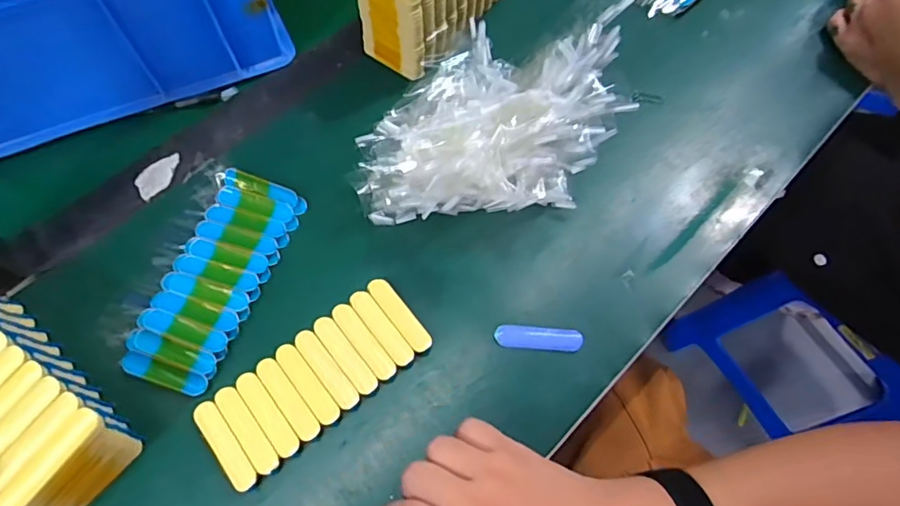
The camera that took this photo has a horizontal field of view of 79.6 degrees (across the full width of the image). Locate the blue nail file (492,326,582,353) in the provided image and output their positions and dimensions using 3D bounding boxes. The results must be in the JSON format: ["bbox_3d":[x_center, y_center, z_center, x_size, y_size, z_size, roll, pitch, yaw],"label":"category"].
[{"bbox_3d":[0.063,0.060,0.383,0.061,0.004,0.016,5,64,2],"label":"blue nail file"}]

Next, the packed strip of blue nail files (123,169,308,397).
[{"bbox_3d":[-0.171,0.015,0.392,0.070,0.010,0.161,19,66,8],"label":"packed strip of blue nail files"}]

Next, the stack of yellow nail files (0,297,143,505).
[{"bbox_3d":[-0.271,0.088,0.329,0.156,0.058,0.066,35,69,15],"label":"stack of yellow nail files"}]

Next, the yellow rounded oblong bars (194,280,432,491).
[{"bbox_3d":[-0.090,0.084,0.368,0.152,0.010,0.062,-36,70,-16],"label":"yellow rounded oblong bars"}]

